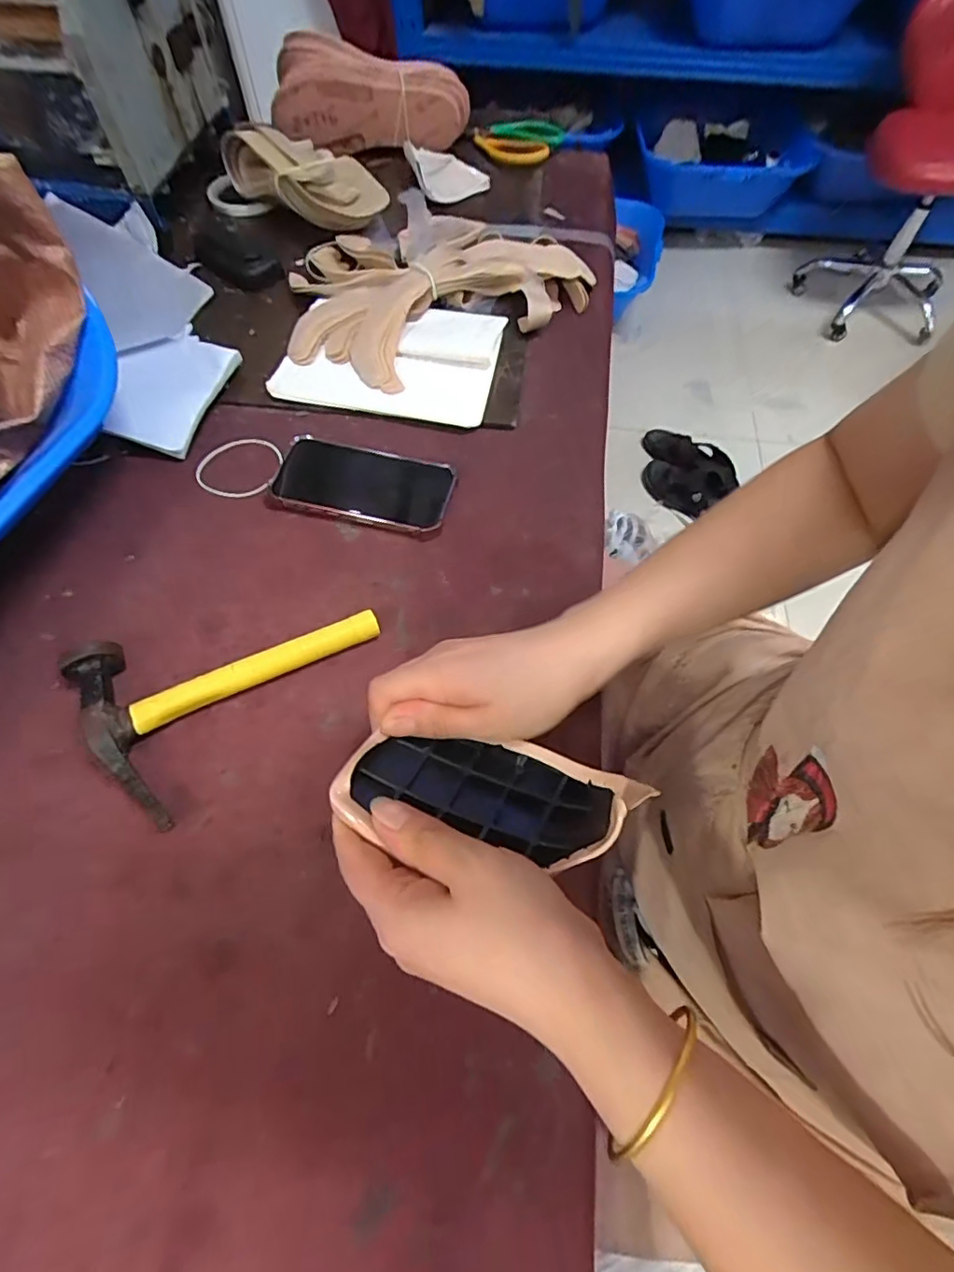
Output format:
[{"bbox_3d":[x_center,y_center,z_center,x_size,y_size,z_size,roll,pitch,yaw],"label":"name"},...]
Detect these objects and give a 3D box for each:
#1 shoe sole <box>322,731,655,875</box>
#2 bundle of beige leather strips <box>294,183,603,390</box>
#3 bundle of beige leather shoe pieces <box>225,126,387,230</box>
[{"bbox_3d":[0.006,0.075,0.273,0.137,0.034,0.059,9,61,3],"label":"shoe sole"},{"bbox_3d":[-0.057,-0.385,0.599,0.333,0.045,0.251,-29,66,-16],"label":"bundle of beige leather strips"},{"bbox_3d":[-0.198,-0.538,0.653,0.197,0.051,0.105,38,67,18],"label":"bundle of beige leather shoe pieces"}]

